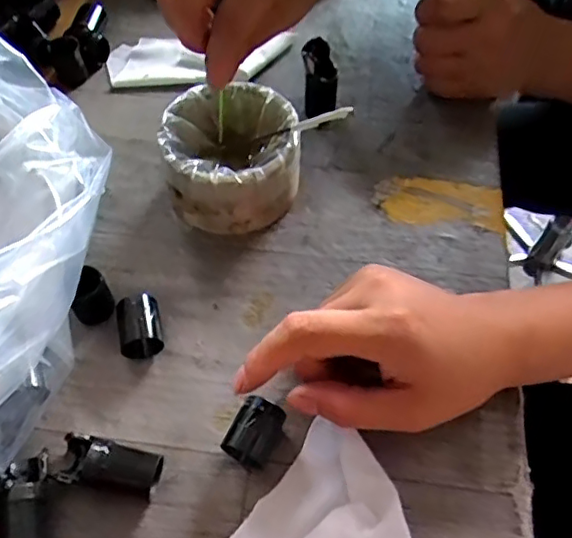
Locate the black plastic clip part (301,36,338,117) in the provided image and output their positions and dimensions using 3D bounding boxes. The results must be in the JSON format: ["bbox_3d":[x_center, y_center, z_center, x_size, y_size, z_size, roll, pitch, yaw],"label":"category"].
[{"bbox_3d":[0.024,-0.131,0.405,0.024,0.052,0.025,1,58,1],"label":"black plastic clip part"}]

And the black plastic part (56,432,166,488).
[{"bbox_3d":[-0.083,0.093,0.279,0.047,0.020,0.021,3,58,2],"label":"black plastic part"}]

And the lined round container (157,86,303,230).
[{"bbox_3d":[-0.034,-0.069,0.364,0.079,0.049,0.080,0,58,0],"label":"lined round container"}]

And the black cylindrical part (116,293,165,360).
[{"bbox_3d":[-0.079,0.032,0.317,0.022,0.020,0.032,-9,58,-6],"label":"black cylindrical part"}]

